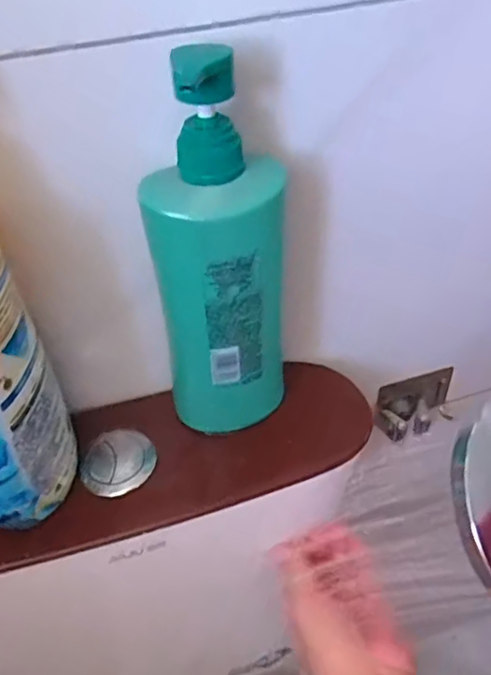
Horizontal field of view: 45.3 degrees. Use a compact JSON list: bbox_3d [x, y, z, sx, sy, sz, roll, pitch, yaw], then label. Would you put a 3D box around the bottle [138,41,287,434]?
[{"bbox_3d":[-0.015,-0.044,0.376,0.085,0.252,0.064,-5,44,-1],"label":"bottle"}]

